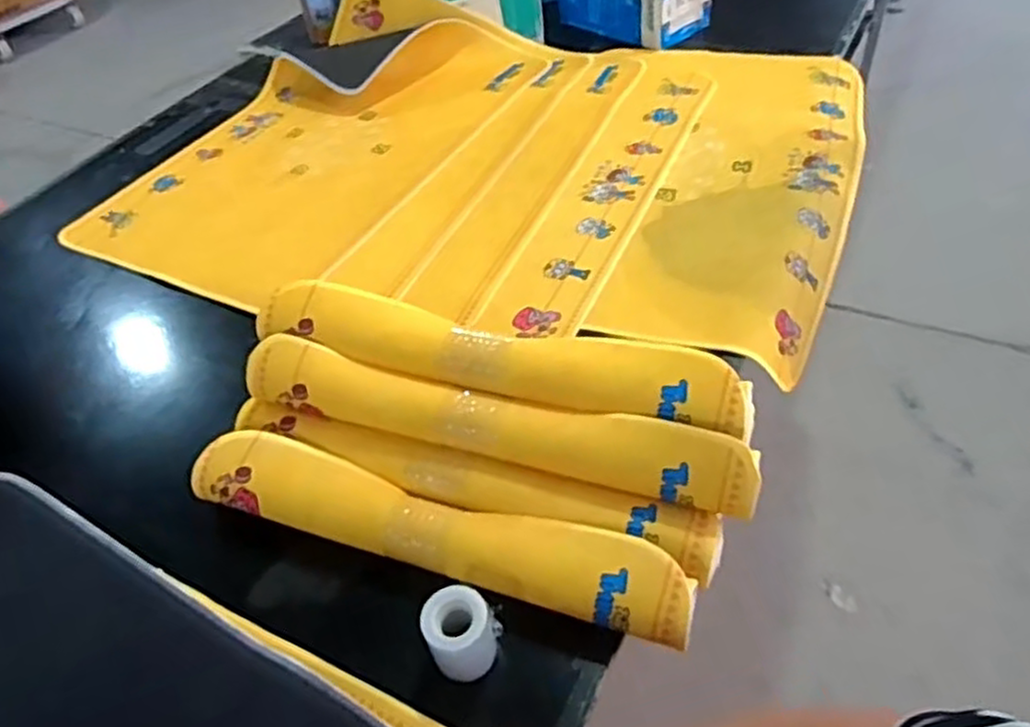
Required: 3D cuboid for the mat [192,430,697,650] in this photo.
[{"bbox_3d":[-0.085,0.157,0.685,0.497,0.064,0.072,13,48,19],"label":"mat"}]

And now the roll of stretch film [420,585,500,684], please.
[{"bbox_3d":[-0.045,0.225,0.610,0.054,0.062,0.051,-4,45,4],"label":"roll of stretch film"}]

